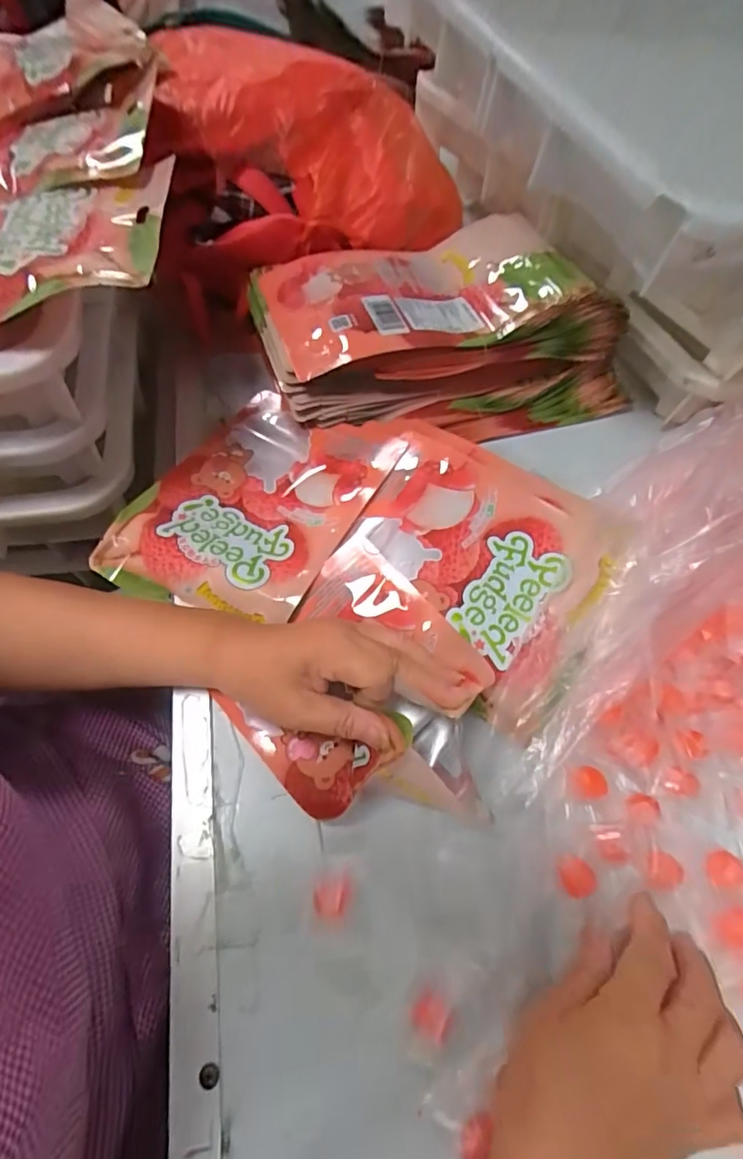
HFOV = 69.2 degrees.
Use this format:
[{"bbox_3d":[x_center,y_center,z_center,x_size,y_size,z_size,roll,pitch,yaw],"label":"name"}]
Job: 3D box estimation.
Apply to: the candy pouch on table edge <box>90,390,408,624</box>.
[{"bbox_3d":[-0.090,-0.057,0.413,0.150,0.028,0.203,28,63,11],"label":"candy pouch on table edge"}]

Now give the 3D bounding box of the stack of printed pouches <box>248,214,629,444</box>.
[{"bbox_3d":[0.061,-0.223,0.482,0.306,0.106,0.188,-16,64,-12],"label":"stack of printed pouches"}]

